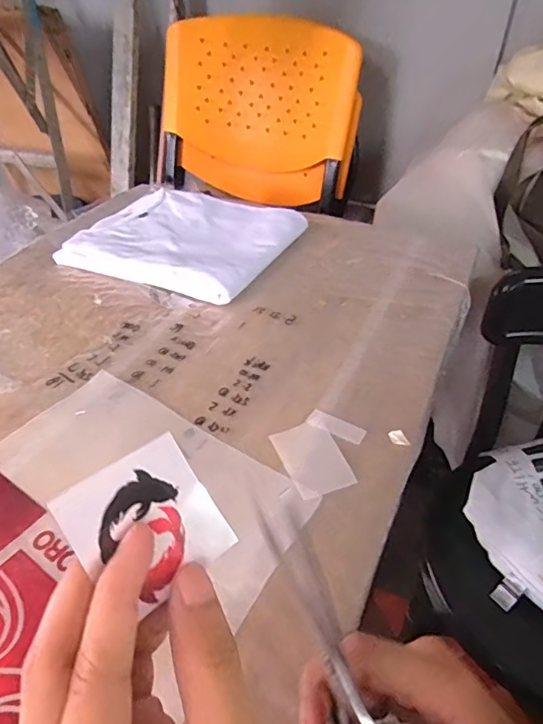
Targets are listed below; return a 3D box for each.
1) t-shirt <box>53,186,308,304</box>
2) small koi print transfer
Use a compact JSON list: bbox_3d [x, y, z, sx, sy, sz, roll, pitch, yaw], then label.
[{"bbox_3d":[-0.111,-0.169,0.665,0.263,0.029,0.221,18,44,19],"label":"t-shirt"},{"bbox_3d":[-0.043,0.057,0.177,0.047,0.052,0.004,-35,16,-34],"label":"small koi print transfer"}]

